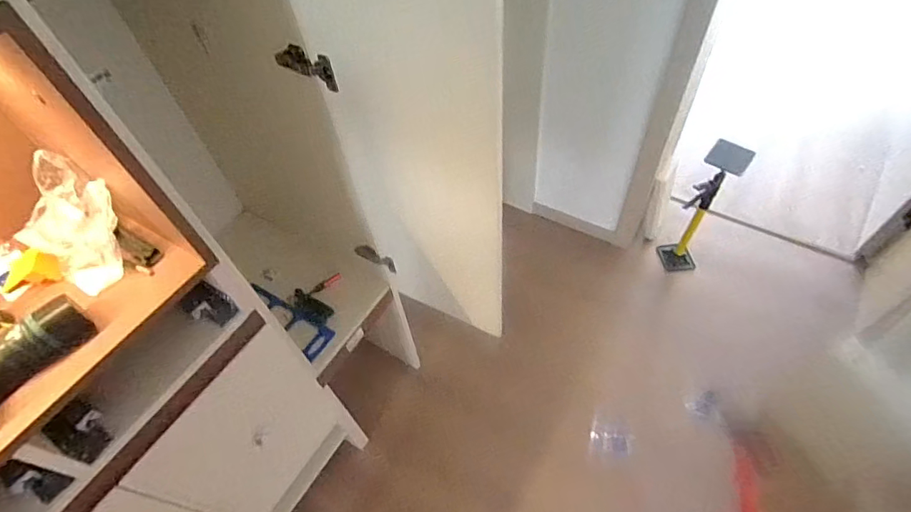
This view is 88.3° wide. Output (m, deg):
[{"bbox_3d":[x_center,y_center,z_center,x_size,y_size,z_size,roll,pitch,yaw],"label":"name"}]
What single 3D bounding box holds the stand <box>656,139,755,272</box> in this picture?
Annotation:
[{"bbox_3d":[0.805,-0.132,1.553,0.133,0.504,0.134,29,62,23],"label":"stand"}]

